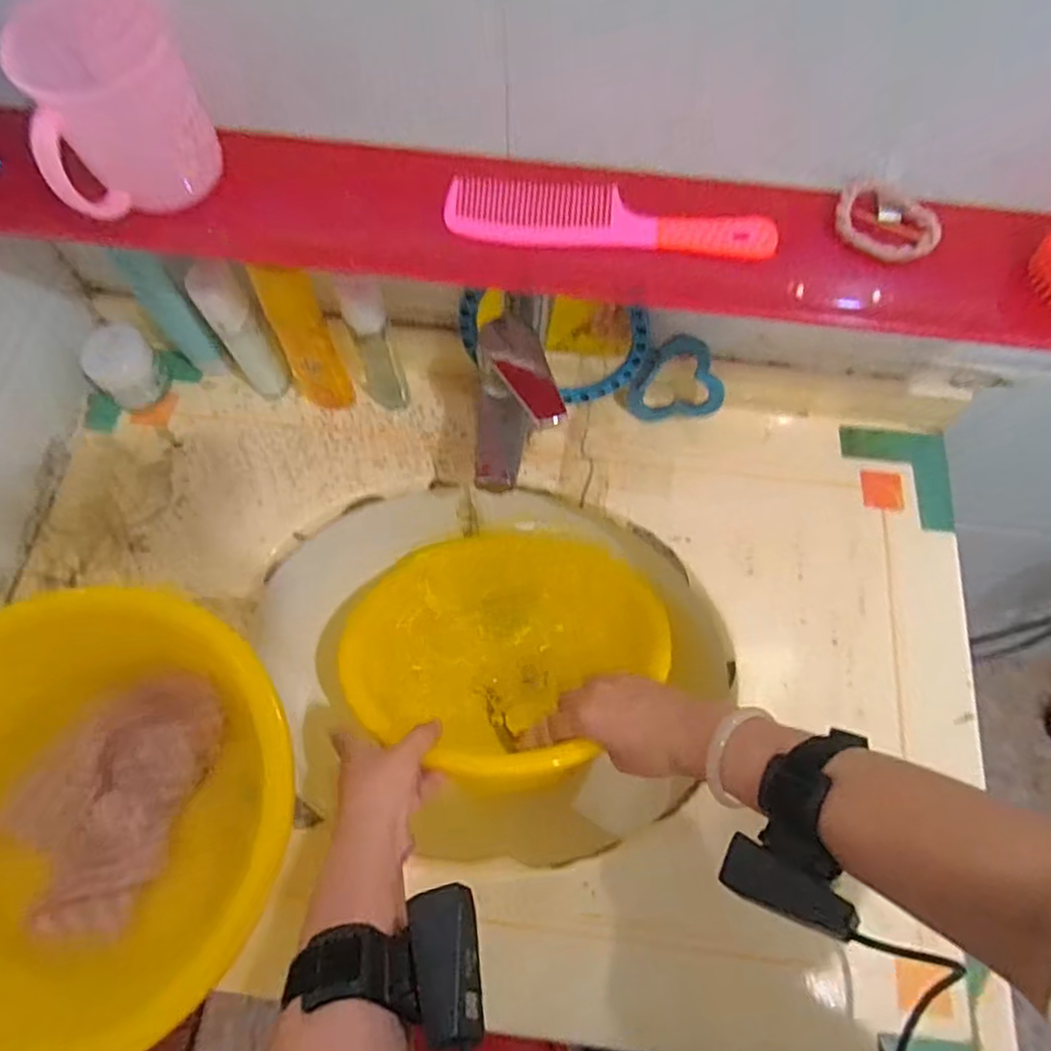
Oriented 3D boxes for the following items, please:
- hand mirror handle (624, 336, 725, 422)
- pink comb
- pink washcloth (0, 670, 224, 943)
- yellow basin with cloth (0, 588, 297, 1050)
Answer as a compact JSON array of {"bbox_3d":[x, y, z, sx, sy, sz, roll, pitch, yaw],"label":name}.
[{"bbox_3d":[0.134,-0.123,0.595,0.080,0.101,0.026,7,68,2],"label":"hand mirror handle"},{"bbox_3d":[0.052,-0.192,0.420,0.198,0.013,0.041,6,68,2],"label":"pink comb"},{"bbox_3d":[-0.299,0.190,0.487,0.115,0.020,0.176,14,68,5],"label":"pink washcloth"},{"bbox_3d":[-0.293,0.190,0.461,0.272,0.105,0.271,0,68,-1],"label":"yellow basin with cloth"}]

